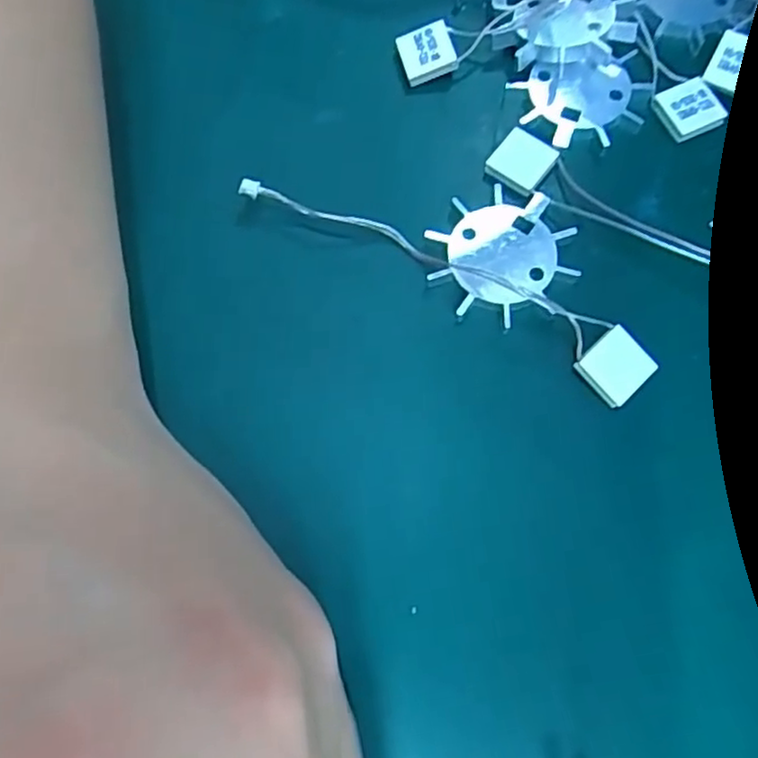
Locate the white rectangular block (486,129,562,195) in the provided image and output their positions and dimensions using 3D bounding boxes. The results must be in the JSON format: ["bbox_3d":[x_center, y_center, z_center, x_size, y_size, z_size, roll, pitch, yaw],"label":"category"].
[{"bbox_3d":[0.041,-0.062,0.198,0.016,0.004,0.017,37,76,11],"label":"white rectangular block"}]

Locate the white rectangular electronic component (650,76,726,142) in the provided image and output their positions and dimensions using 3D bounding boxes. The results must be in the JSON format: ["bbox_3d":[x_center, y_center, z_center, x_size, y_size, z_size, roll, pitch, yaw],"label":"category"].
[{"bbox_3d":[0.090,-0.078,0.201,0.016,0.004,0.016,-24,74,-7],"label":"white rectangular electronic component"}]

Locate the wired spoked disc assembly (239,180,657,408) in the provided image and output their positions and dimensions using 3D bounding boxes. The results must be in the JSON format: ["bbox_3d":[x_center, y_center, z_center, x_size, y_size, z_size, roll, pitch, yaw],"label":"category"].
[{"bbox_3d":[0.023,-0.038,0.188,0.114,0.006,0.039,32,75,9],"label":"wired spoked disc assembly"}]

